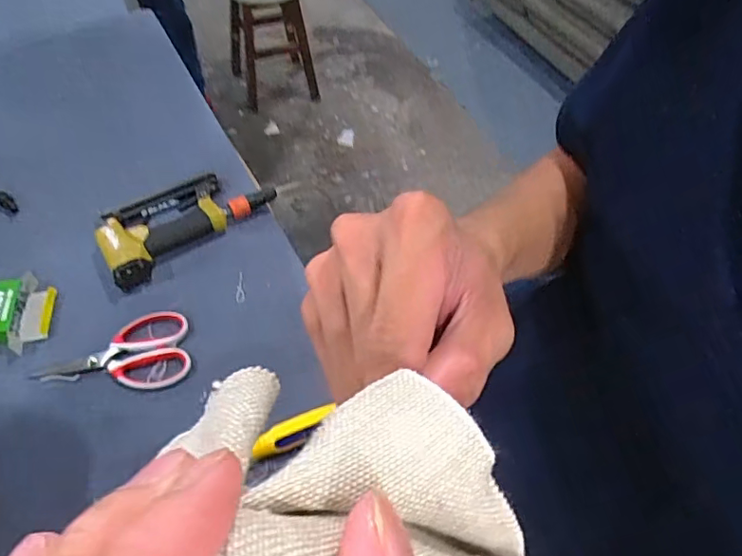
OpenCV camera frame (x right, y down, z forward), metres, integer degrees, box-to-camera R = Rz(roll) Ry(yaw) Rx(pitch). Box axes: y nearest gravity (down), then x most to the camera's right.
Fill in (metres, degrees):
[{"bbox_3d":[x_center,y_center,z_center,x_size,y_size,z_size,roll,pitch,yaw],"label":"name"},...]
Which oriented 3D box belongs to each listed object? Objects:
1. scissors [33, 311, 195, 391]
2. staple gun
[{"bbox_3d":[-0.324,0.097,0.695,0.177,0.009,0.105,-9,57,-10],"label":"scissors"},{"bbox_3d":[-0.281,-0.096,0.812,0.258,0.040,0.128,-36,65,-24],"label":"staple gun"}]

